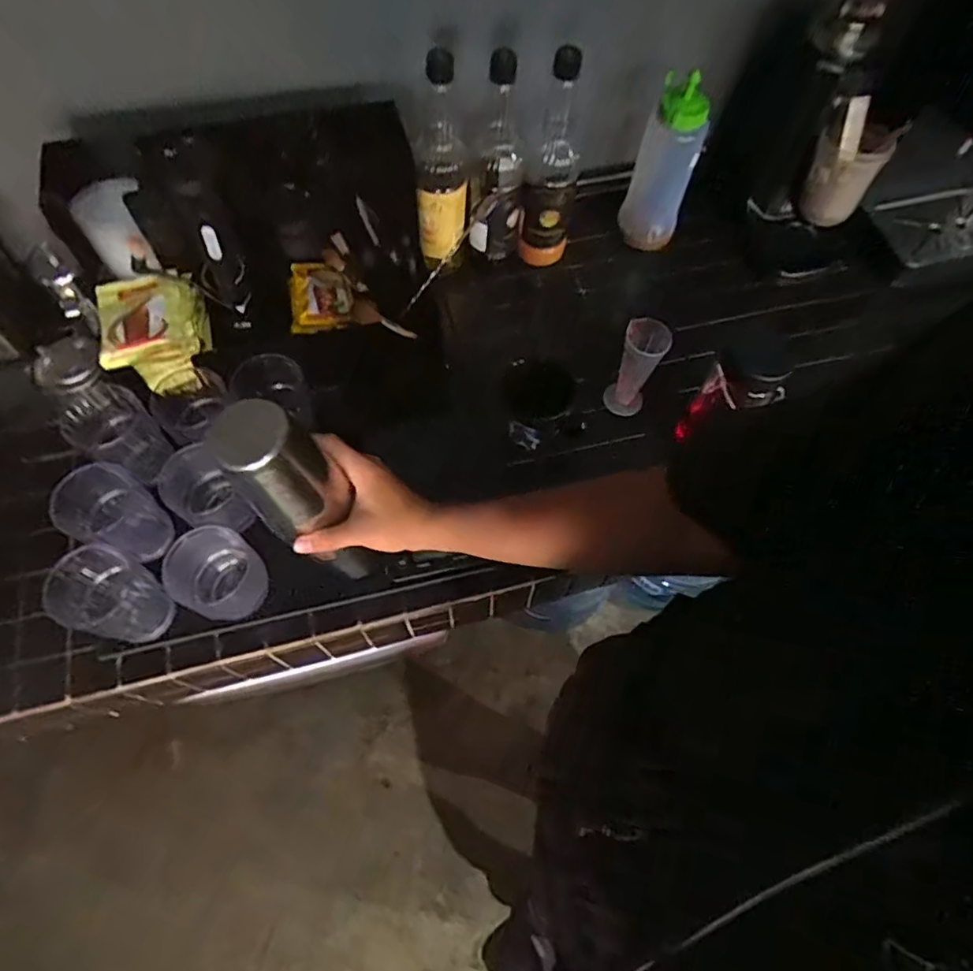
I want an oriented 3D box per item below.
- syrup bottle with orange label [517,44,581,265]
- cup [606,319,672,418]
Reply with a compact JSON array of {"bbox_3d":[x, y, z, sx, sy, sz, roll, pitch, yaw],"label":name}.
[{"bbox_3d":[0.086,-0.418,0.776,0.073,0.262,0.069,7,64,1],"label":"syrup bottle with orange label"},{"bbox_3d":[0.186,-0.145,0.737,0.055,0.128,0.053,21,65,7],"label":"cup"}]

